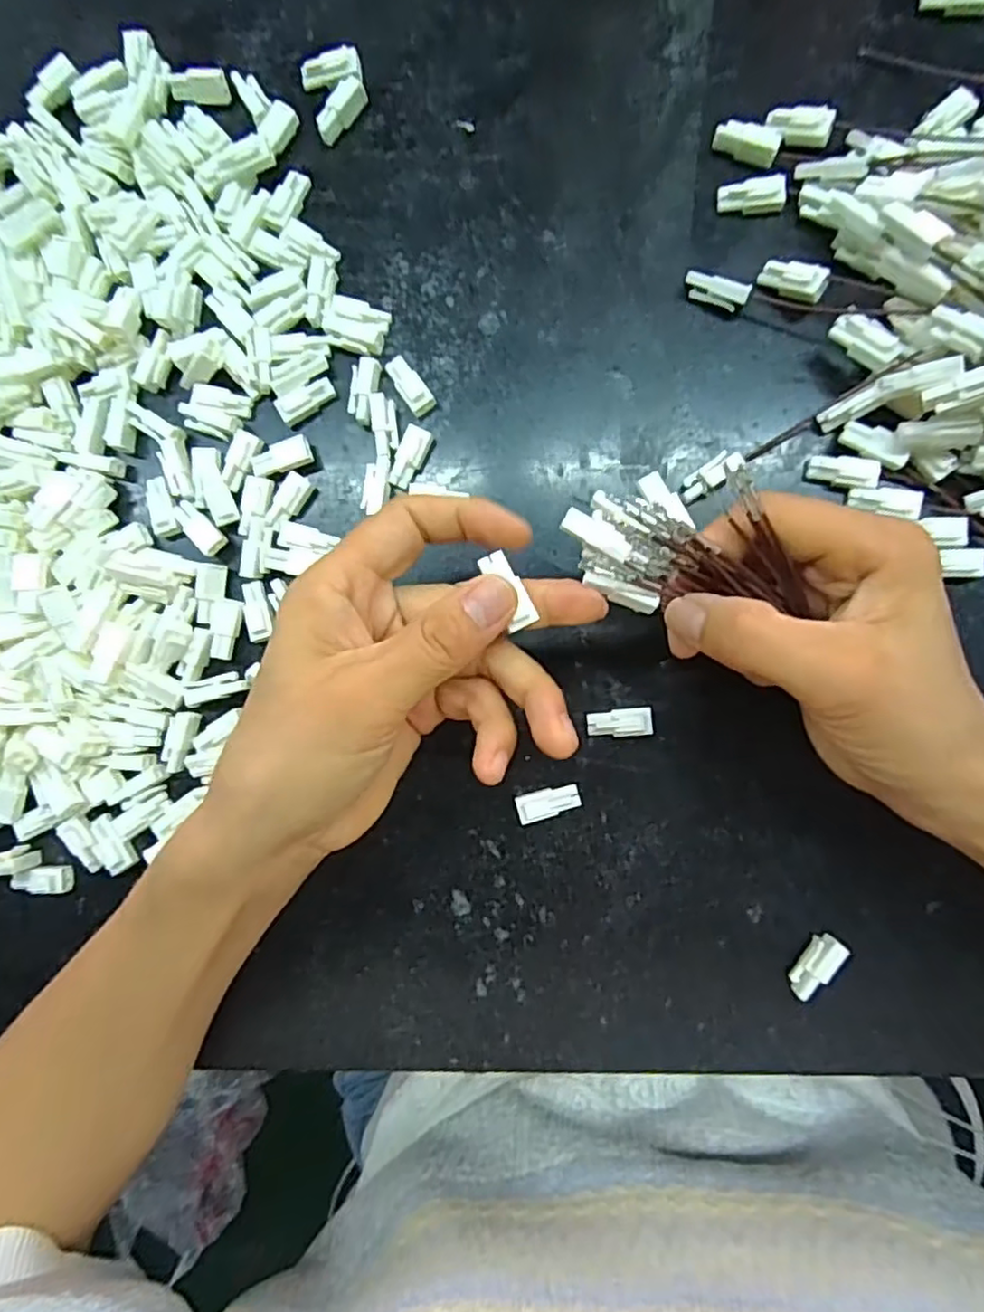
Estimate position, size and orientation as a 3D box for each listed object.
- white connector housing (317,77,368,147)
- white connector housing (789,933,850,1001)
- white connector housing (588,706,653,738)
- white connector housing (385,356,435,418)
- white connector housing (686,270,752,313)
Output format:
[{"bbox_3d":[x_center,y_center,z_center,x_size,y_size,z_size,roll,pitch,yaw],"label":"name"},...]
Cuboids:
[{"bbox_3d":[-0.064,-0.232,0.283,0.009,0.011,0.026,43,93,6],"label":"white connector housing"},{"bbox_3d":[0.122,0.117,0.251,0.009,0.011,0.025,35,92,6],"label":"white connector housing"},{"bbox_3d":[0.050,0.026,0.263,0.025,0.008,0.011,-4,88,6],"label":"white connector housing"},{"bbox_3d":[-0.034,-0.112,0.275,0.011,0.010,0.025,-34,85,4],"label":"white connector housing"},{"bbox_3d":[0.089,-0.144,0.264,0.025,0.012,0.009,23,91,6],"label":"white connector housing"}]

